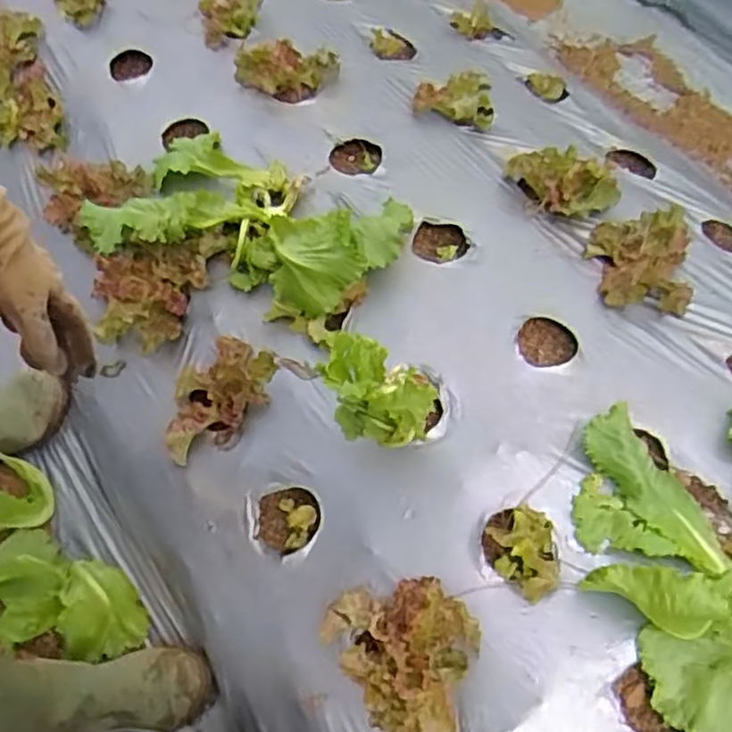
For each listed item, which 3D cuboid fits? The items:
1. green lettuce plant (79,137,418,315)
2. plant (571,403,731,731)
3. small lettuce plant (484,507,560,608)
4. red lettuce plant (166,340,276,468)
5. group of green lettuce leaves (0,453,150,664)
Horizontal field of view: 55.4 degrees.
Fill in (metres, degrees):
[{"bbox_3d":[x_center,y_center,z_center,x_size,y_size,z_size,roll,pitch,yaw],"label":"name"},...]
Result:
[{"bbox_3d":[-0.164,-0.203,0.937,0.433,0.111,0.225,23,67,11],"label":"green lettuce plant"},{"bbox_3d":[0.344,0.165,0.715,0.271,0.124,0.361,29,68,14],"label":"plant"},{"bbox_3d":[0.170,0.193,0.731,0.075,0.042,0.091,-31,68,-13],"label":"small lettuce plant"},{"bbox_3d":[-0.190,0.039,0.861,0.101,0.072,0.161,32,69,15],"label":"red lettuce plant"},{"bbox_3d":[-0.445,0.290,0.915,0.319,0.084,0.192,41,71,18],"label":"group of green lettuce leaves"}]

